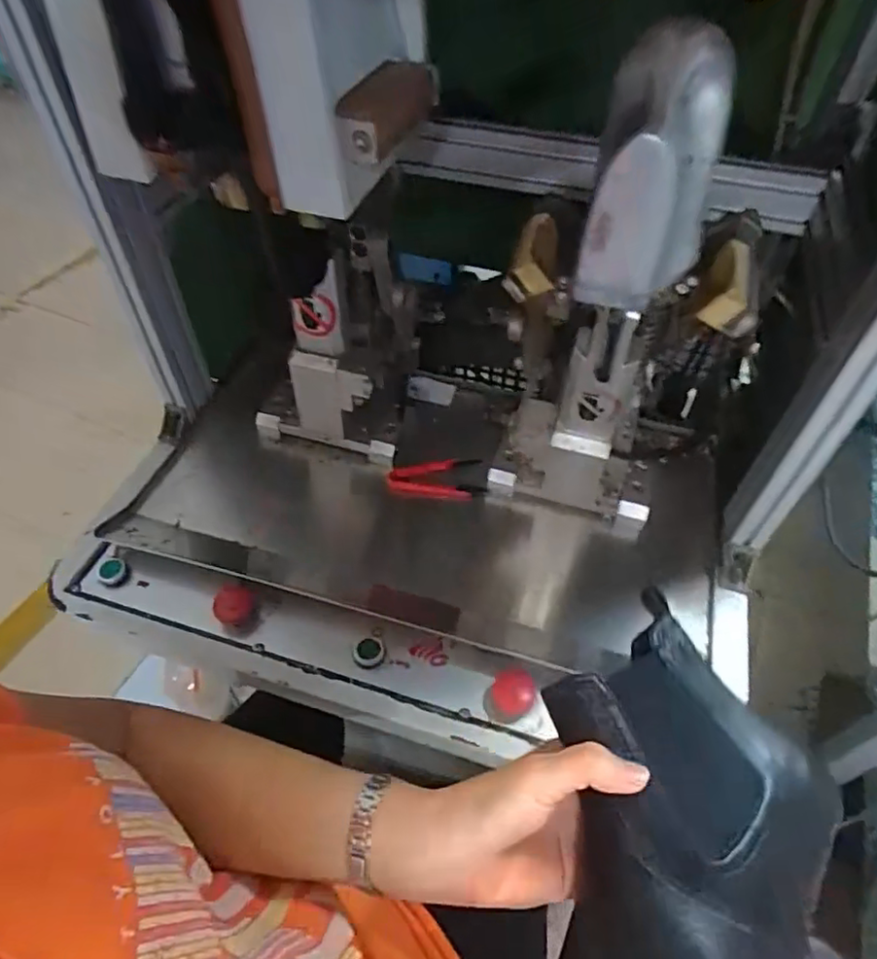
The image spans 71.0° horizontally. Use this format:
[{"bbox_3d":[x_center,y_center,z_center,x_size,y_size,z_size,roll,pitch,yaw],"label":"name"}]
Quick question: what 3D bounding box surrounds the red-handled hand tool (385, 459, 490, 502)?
[{"bbox_3d":[-0.003,0.003,0.730,0.110,0.023,0.050,-7,51,-6],"label":"red-handled hand tool"}]

